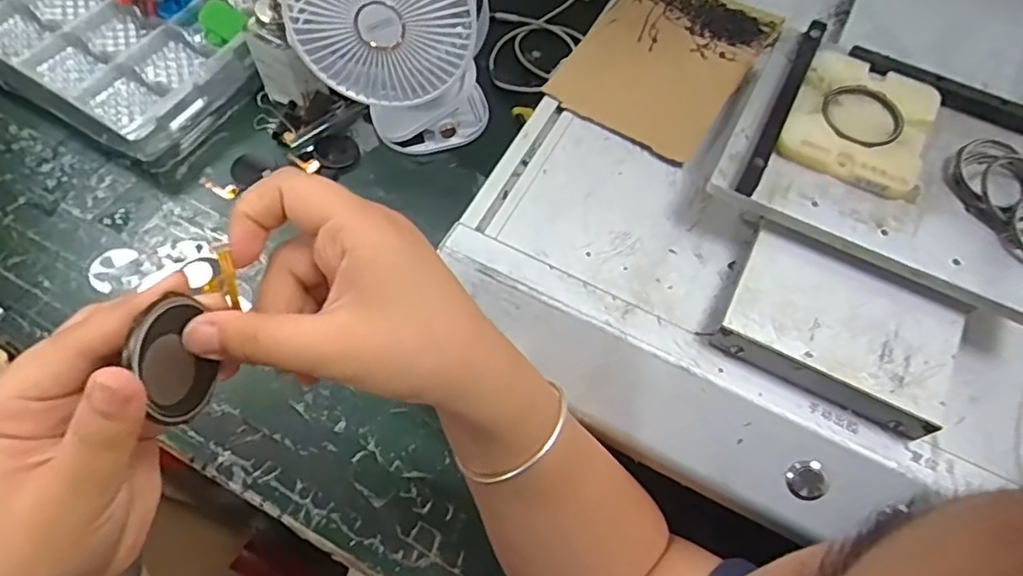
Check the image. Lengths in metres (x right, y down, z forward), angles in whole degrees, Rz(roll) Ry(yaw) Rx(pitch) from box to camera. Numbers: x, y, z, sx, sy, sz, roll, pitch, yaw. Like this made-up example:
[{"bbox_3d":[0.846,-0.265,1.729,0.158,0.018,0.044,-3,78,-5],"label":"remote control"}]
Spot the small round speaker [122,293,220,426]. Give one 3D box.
[{"bbox_3d":[-0.120,0.027,0.226,0.005,0.034,0.043,-2,105,16],"label":"small round speaker"}]

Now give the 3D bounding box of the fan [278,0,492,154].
[{"bbox_3d":[-0.096,-0.197,0.520,0.158,0.194,0.067,-10,64,-7],"label":"fan"}]

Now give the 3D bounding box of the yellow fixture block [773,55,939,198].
[{"bbox_3d":[0.204,-0.096,0.366,0.075,0.015,0.080,24,65,10],"label":"yellow fixture block"}]

